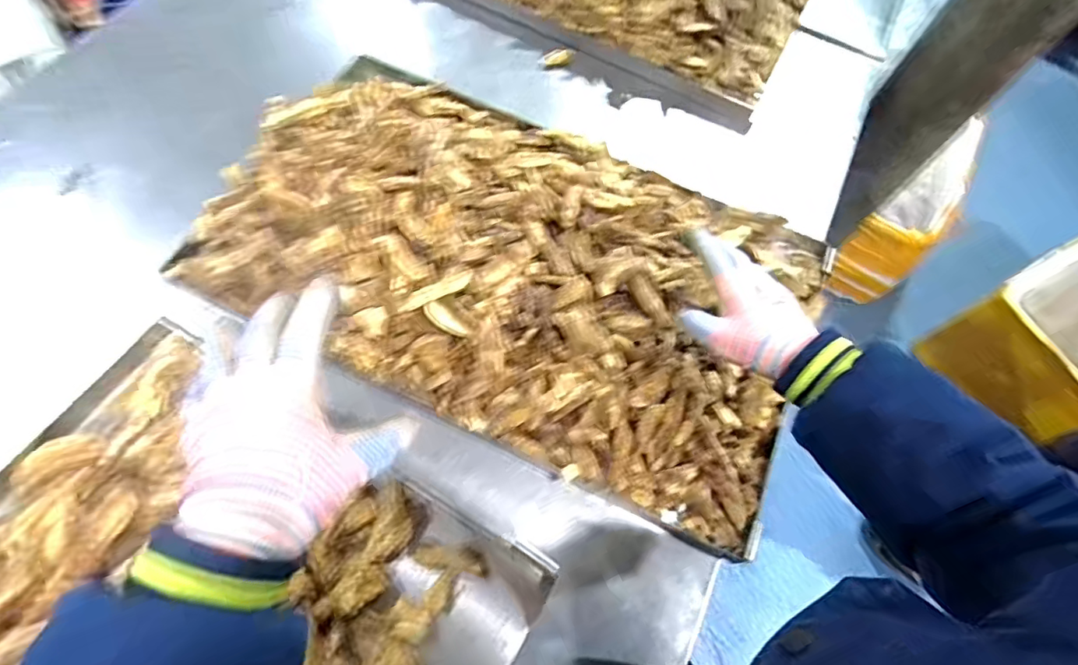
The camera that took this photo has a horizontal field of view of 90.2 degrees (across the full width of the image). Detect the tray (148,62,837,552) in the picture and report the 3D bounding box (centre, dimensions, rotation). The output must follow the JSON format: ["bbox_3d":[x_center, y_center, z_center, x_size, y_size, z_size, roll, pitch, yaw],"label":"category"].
[{"bbox_3d":[-0.025,-0.095,0.635,0.689,0.090,0.410,24,67,9],"label":"tray"}]

